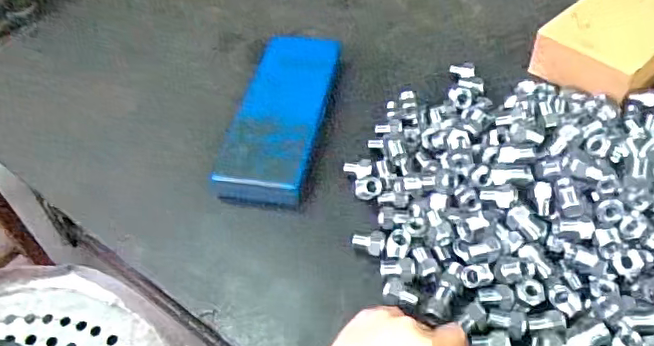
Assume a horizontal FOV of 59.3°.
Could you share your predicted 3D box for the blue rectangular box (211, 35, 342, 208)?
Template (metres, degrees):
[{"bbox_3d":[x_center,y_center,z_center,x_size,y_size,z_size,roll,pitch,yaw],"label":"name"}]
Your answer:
[{"bbox_3d":[-0.047,-0.069,0.637,0.094,0.030,0.253,5,48,7],"label":"blue rectangular box"}]

